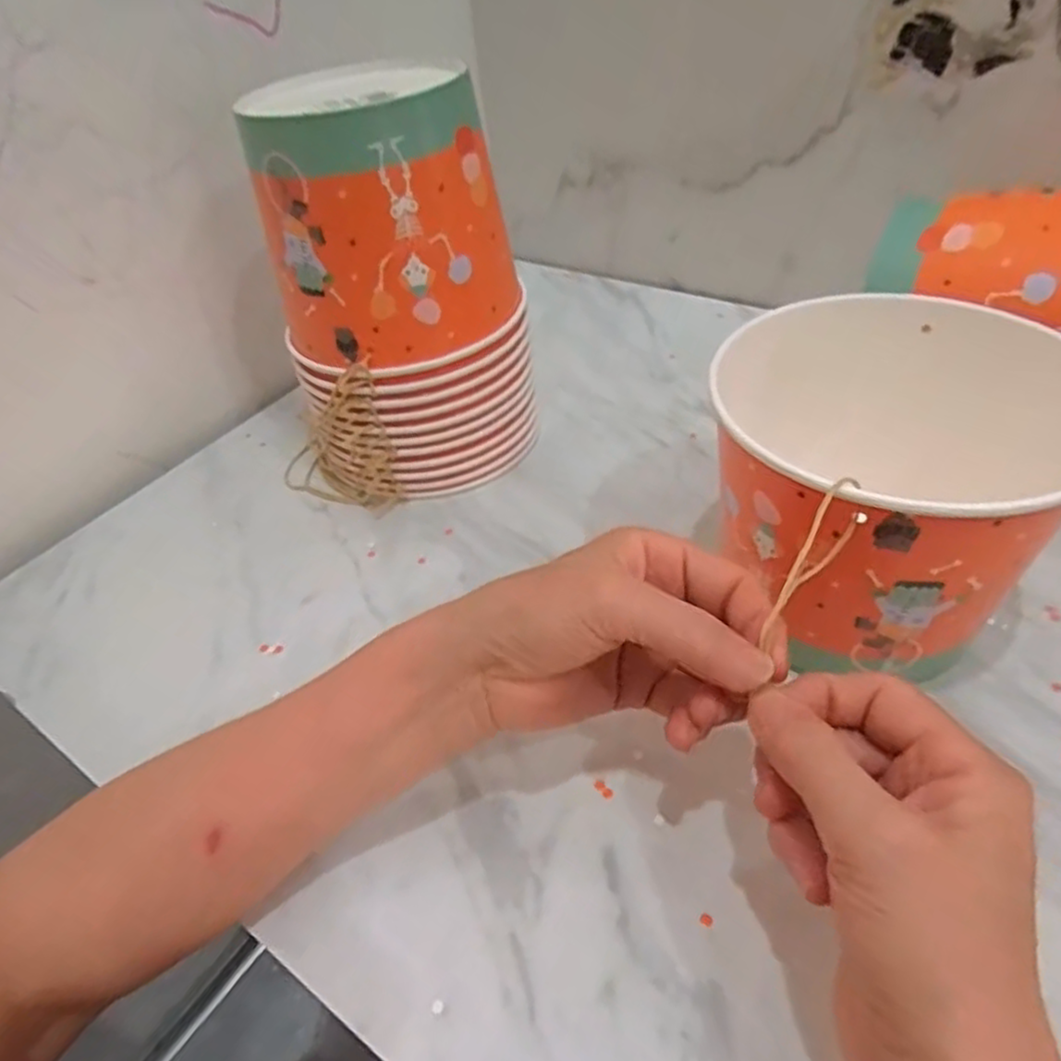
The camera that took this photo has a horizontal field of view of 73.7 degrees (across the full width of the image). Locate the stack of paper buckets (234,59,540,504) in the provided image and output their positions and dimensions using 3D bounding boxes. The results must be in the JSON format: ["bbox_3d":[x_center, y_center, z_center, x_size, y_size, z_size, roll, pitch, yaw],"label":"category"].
[{"bbox_3d":[-0.086,-0.151,0.458,0.146,0.230,0.139,-23,46,-15],"label":"stack of paper buckets"}]

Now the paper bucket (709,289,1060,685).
[{"bbox_3d":[0.163,-0.018,0.354,0.137,0.135,0.164,-7,44,1],"label":"paper bucket"}]

